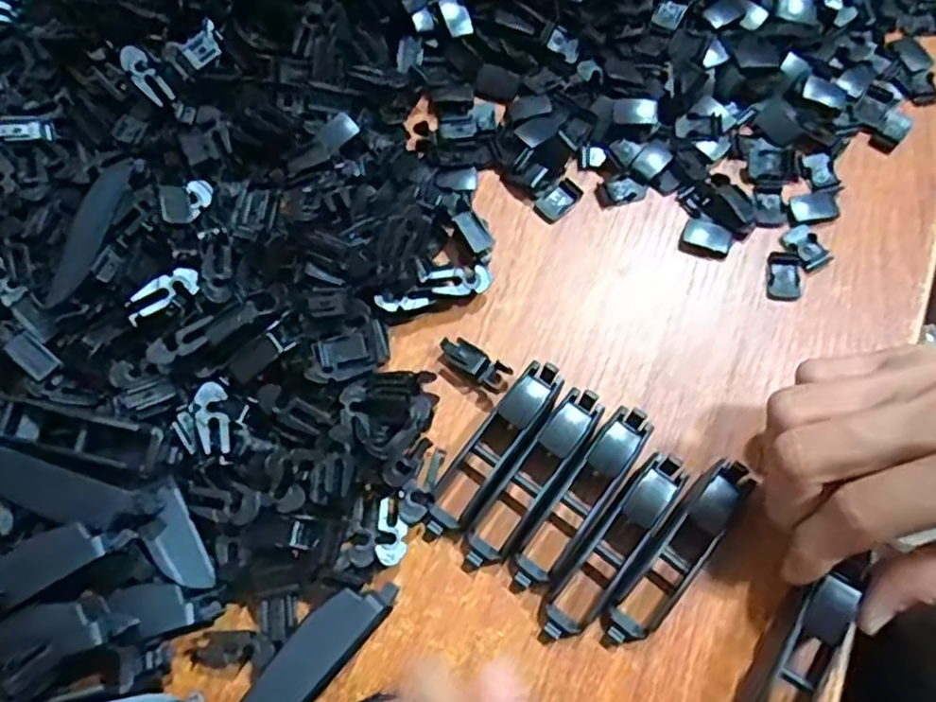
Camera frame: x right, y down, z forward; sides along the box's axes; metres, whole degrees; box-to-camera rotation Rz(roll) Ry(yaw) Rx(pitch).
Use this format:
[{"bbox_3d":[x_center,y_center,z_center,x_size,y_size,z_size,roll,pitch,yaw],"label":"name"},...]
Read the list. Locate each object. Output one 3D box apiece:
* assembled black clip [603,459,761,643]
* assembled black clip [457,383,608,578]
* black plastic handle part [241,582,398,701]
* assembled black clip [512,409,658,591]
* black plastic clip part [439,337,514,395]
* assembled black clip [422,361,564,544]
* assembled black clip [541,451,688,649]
[{"bbox_3d":[0.074,0.072,0.243,0.018,0.017,0.077,37,76,14],"label":"assembled black clip"},{"bbox_3d":[0.024,0.048,0.254,0.018,0.012,0.078,35,88,14],"label":"assembled black clip"},{"bbox_3d":[-0.054,0.106,0.236,0.020,0.018,0.070,39,76,15],"label":"black plastic handle part"},{"bbox_3d":[0.041,0.055,0.252,0.017,0.015,0.077,35,88,14],"label":"assembled black clip"},{"bbox_3d":[0.002,0.004,0.274,0.029,0.011,0.011,33,75,13],"label":"black plastic clip part"},{"bbox_3d":[0.009,0.037,0.259,0.019,0.017,0.078,34,75,13],"label":"assembled black clip"},{"bbox_3d":[0.051,0.070,0.245,0.016,0.016,0.077,36,75,14],"label":"assembled black clip"}]

